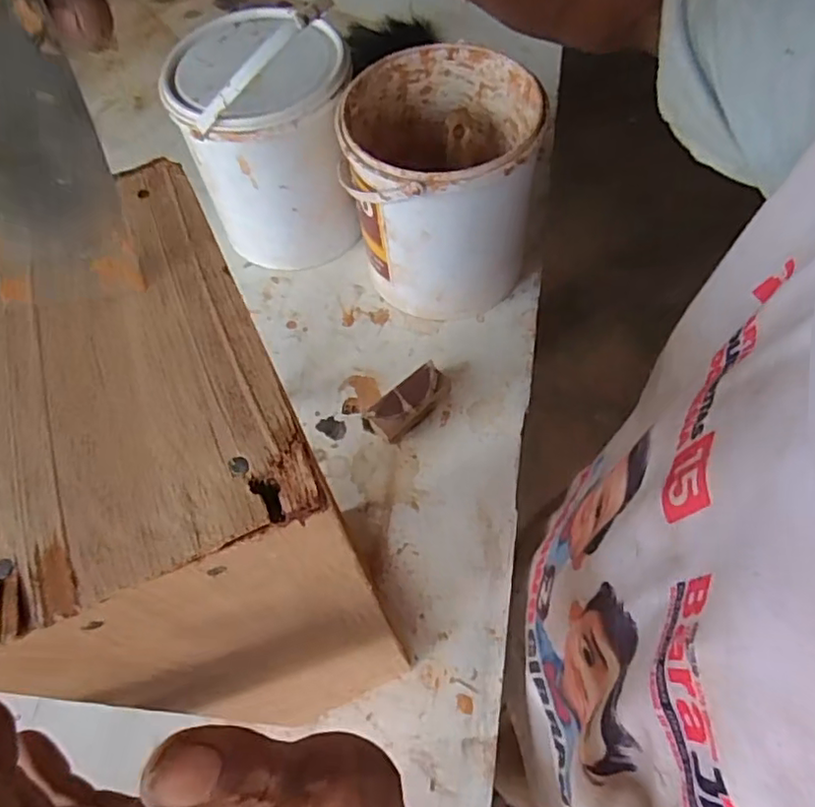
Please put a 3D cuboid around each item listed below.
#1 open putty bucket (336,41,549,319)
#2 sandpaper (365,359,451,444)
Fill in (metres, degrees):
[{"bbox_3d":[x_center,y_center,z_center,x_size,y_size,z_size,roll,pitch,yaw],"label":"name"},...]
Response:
[{"bbox_3d":[0.037,-0.210,0.612,0.169,0.194,0.180,-2,61,3],"label":"open putty bucket"},{"bbox_3d":[0.003,-0.001,0.591,0.083,0.031,0.034,-42,66,-17],"label":"sandpaper"}]

